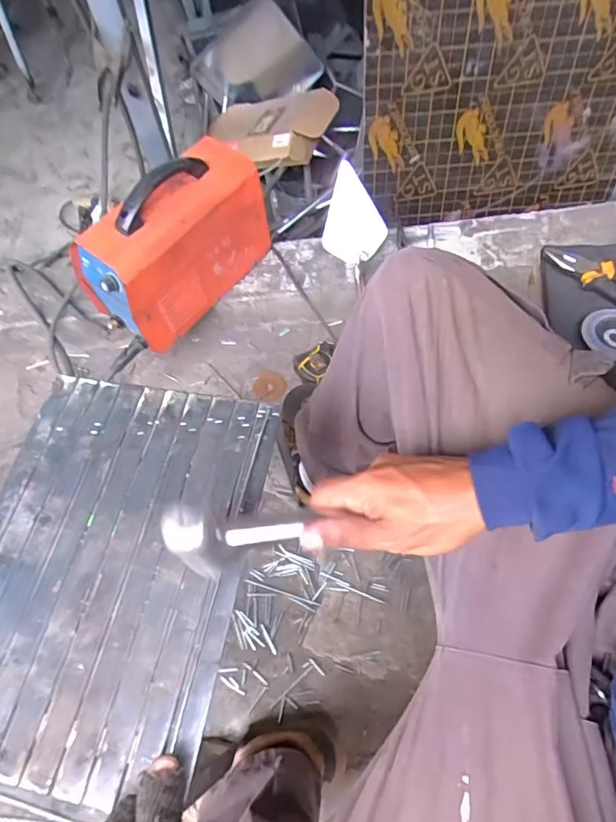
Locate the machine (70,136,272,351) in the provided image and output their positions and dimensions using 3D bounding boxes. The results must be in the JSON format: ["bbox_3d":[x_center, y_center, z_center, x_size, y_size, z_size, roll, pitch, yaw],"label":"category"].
[{"bbox_3d":[-0.236,-0.304,0.871,0.150,0.225,0.321,36,69,21],"label":"machine"}]

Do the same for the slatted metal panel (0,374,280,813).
[{"bbox_3d":[-0.182,0.129,0.442,0.251,0.012,0.340,8,62,8],"label":"slatted metal panel"}]

